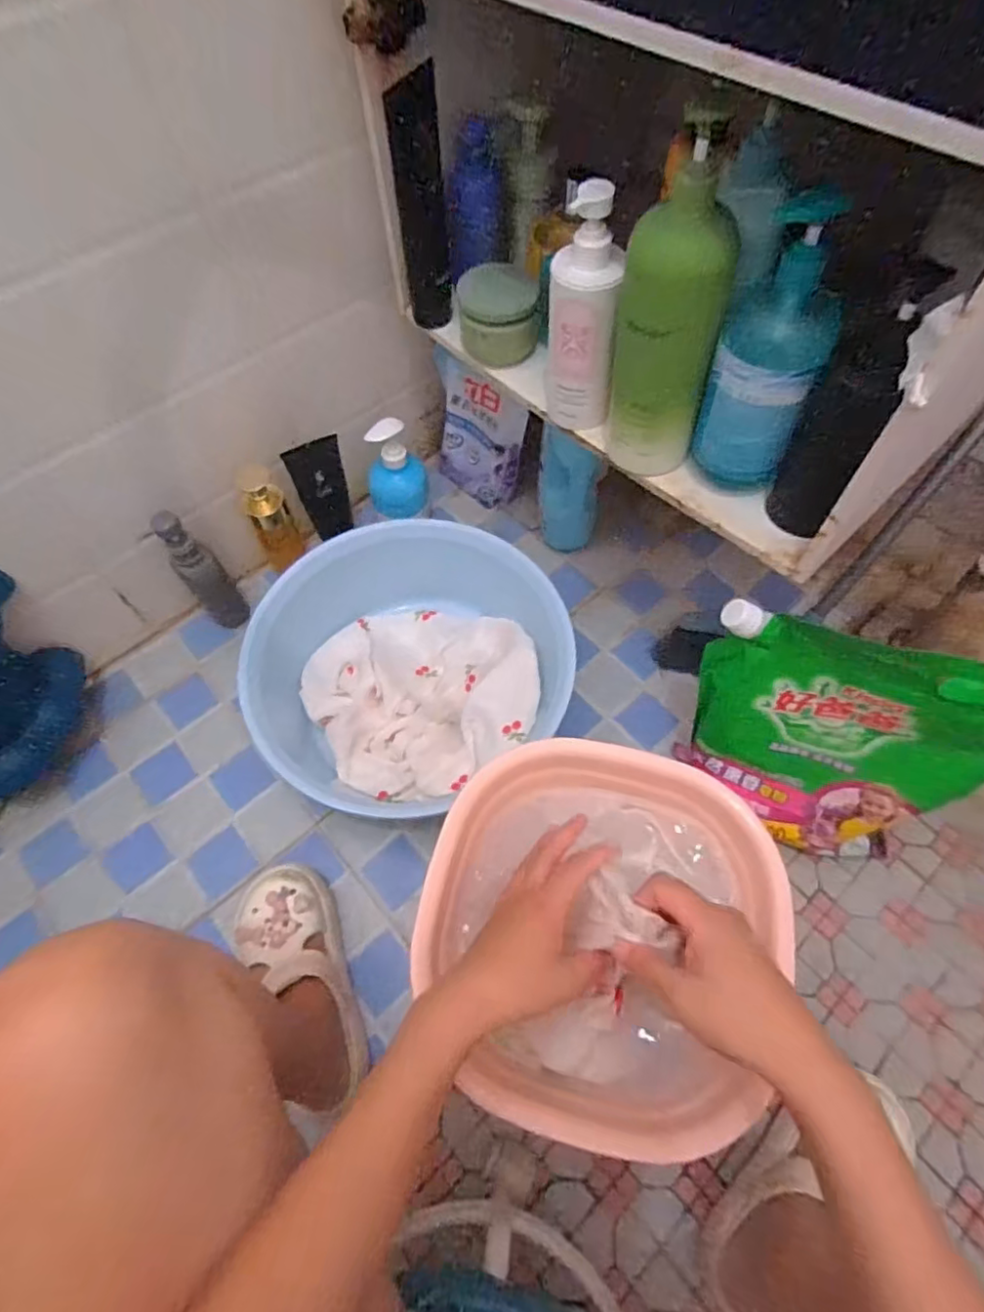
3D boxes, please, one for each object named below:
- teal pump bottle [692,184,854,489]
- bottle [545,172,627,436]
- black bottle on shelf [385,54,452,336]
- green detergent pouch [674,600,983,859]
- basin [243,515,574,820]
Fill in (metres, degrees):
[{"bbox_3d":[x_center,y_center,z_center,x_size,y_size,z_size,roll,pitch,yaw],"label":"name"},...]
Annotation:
[{"bbox_3d":[0.218,-0.232,0.482,0.080,0.213,0.070,11,63,10],"label":"teal pump bottle"},{"bbox_3d":[0.079,-0.290,0.533,0.060,0.194,0.058,4,62,6],"label":"bottle"},{"bbox_3d":[-0.070,-0.446,0.610,0.050,0.205,0.040,-5,61,1],"label":"black bottle on shelf"},{"bbox_3d":[0.335,0.099,0.622,0.281,0.287,0.105,24,65,16],"label":"green detergent pouch"},{"bbox_3d":[-0.113,0.007,0.776,0.353,0.148,0.328,-2,61,3],"label":"basin"}]

